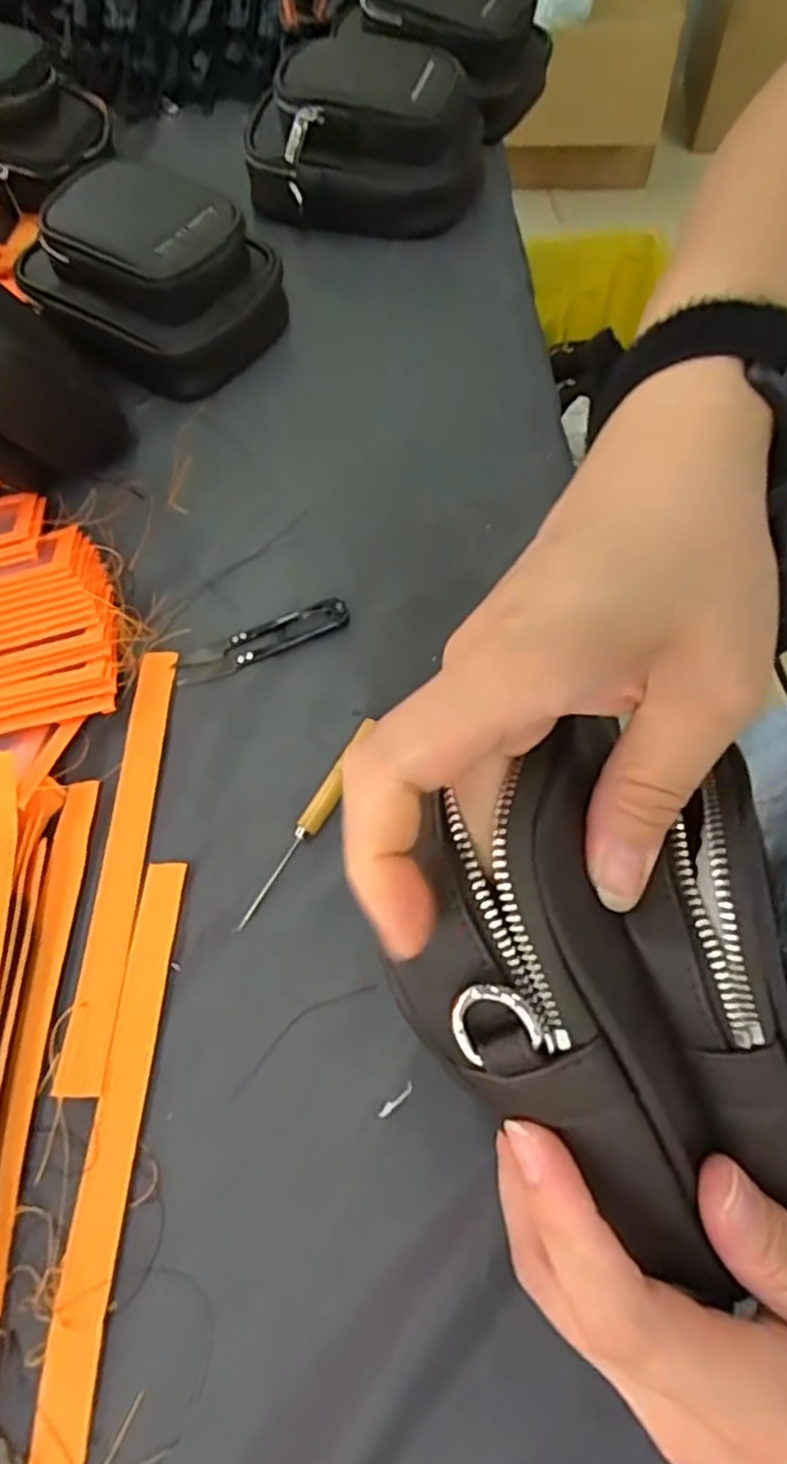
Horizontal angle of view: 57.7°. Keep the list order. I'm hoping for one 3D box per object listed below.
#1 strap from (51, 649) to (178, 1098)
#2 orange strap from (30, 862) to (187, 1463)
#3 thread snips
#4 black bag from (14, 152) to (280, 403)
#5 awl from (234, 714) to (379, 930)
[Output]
[{"bbox_3d":[-0.131,0.054,0.353,0.020,0.008,0.222,0,65,3],"label":"strap"},{"bbox_3d":[-0.118,0.166,0.303,0.020,0.004,0.222,2,65,4],"label":"orange strap"},{"bbox_3d":[-0.074,-0.053,0.401,0.099,0.009,0.022,-21,65,-7],"label":"thread snips"},{"bbox_3d":[-0.164,-0.309,0.487,0.139,0.095,0.137,35,71,18],"label":"black bag"},{"bbox_3d":[-0.041,0.044,0.352,0.012,0.011,0.119,28,69,15],"label":"awl"}]

